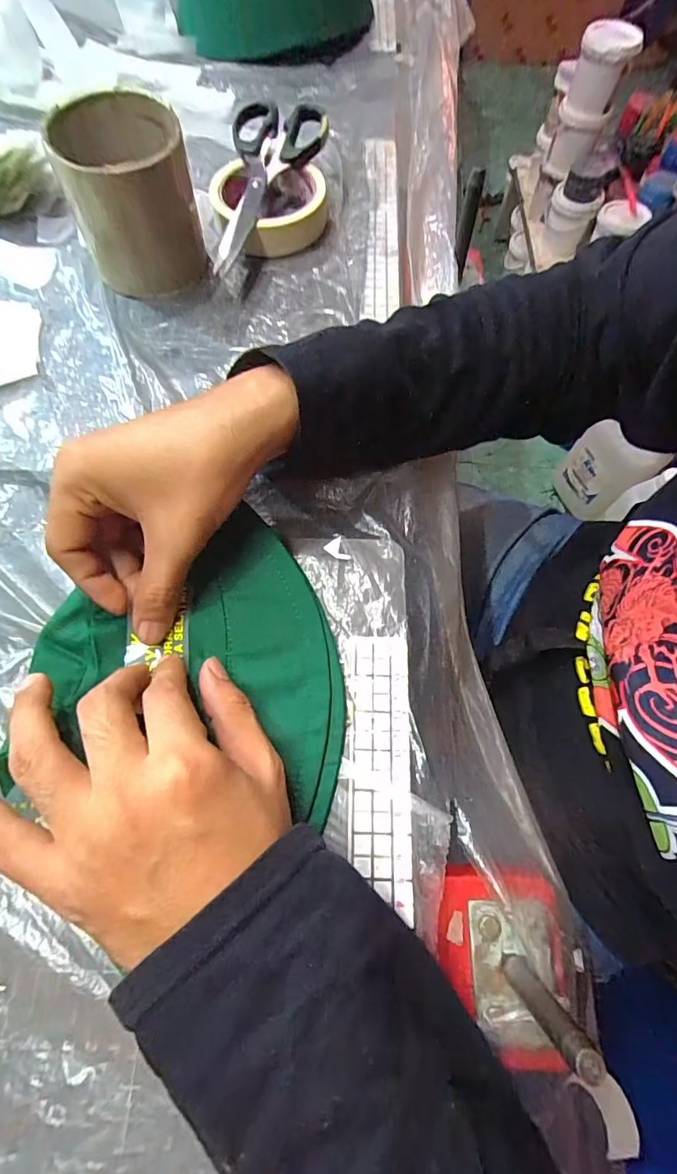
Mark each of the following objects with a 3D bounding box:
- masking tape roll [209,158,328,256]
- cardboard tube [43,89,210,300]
[{"bbox_3d":[-0.057,-0.320,0.390,0.092,0.027,0.092,0,69,0],"label":"masking tape roll"},{"bbox_3d":[-0.150,-0.283,0.342,0.085,0.086,0.096,-11,69,-4],"label":"cardboard tube"}]

